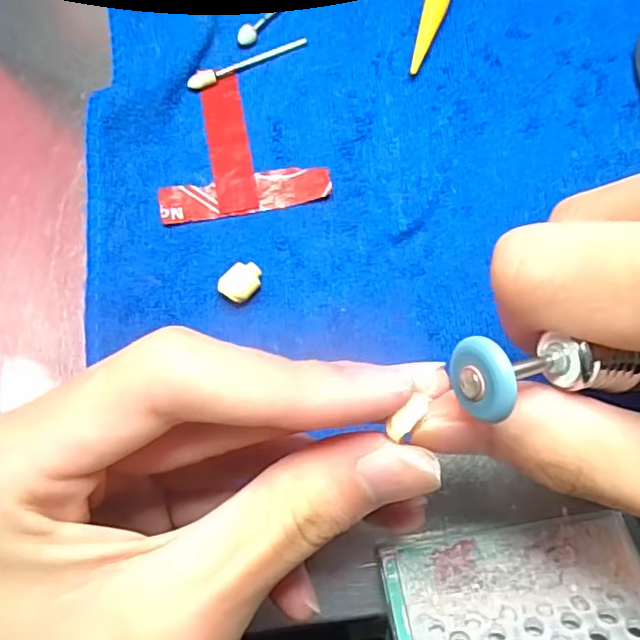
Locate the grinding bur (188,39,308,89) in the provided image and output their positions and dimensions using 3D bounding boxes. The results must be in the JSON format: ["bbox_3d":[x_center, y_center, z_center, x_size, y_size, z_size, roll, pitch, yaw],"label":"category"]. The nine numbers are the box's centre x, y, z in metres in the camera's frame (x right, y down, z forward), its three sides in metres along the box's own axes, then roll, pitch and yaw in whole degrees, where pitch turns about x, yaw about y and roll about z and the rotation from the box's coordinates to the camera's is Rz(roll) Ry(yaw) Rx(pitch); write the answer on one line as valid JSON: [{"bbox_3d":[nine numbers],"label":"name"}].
[{"bbox_3d":[-0.026,-0.094,0.217,0.047,0.004,0.005,-25,76,-6],"label":"grinding bur"}]

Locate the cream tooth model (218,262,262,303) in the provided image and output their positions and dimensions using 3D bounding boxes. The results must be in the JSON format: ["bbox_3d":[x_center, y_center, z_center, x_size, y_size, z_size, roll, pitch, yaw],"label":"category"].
[{"bbox_3d":[-0.025,-0.012,0.193,0.010,0.008,0.014,37,78,10],"label":"cream tooth model"}]

